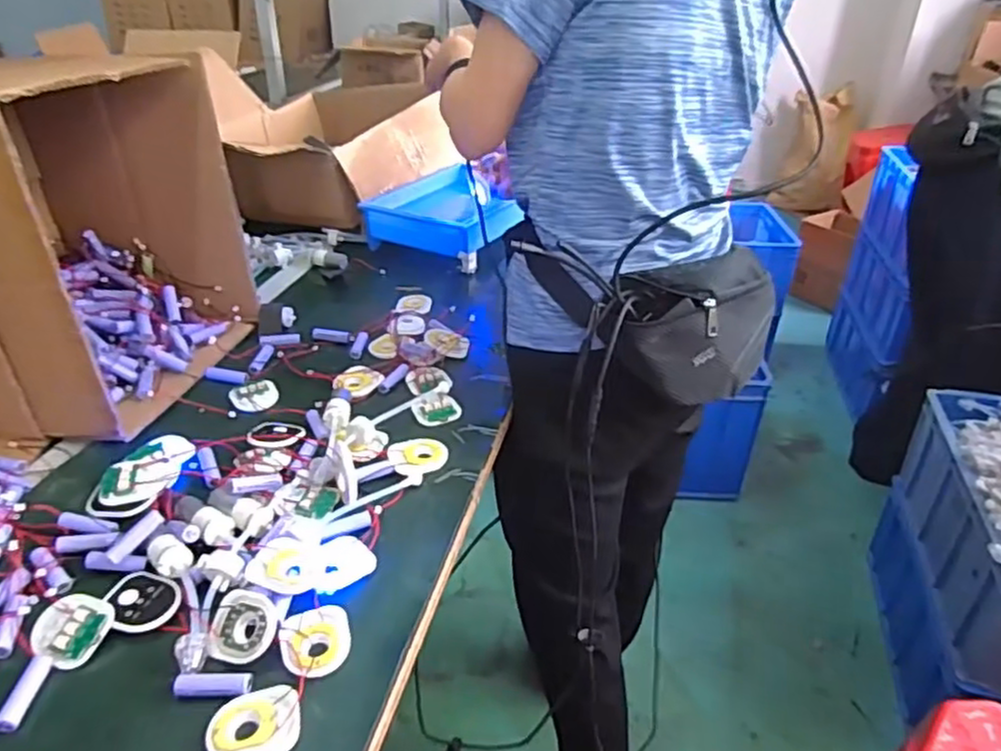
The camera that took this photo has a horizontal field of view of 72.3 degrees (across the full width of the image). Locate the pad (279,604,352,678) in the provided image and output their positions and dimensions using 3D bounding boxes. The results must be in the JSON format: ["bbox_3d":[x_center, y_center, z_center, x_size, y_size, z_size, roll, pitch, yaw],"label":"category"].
[{"bbox_3d":[-0.138,0.193,0.509,0.048,0.006,0.067,-12,34,-20],"label":"pad"}]

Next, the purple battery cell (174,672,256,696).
[{"bbox_3d":[-0.200,0.217,0.480,0.052,0.012,0.015,1,32,-1],"label":"purple battery cell"}]

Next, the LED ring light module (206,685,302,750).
[{"bbox_3d":[-0.163,0.233,0.456,0.058,0.008,0.049,-4,32,-8],"label":"LED ring light module"}]

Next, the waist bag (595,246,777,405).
[{"bbox_3d":[0.206,-0.048,0.726,0.216,0.128,0.072,-9,34,-16],"label":"waist bag"}]

